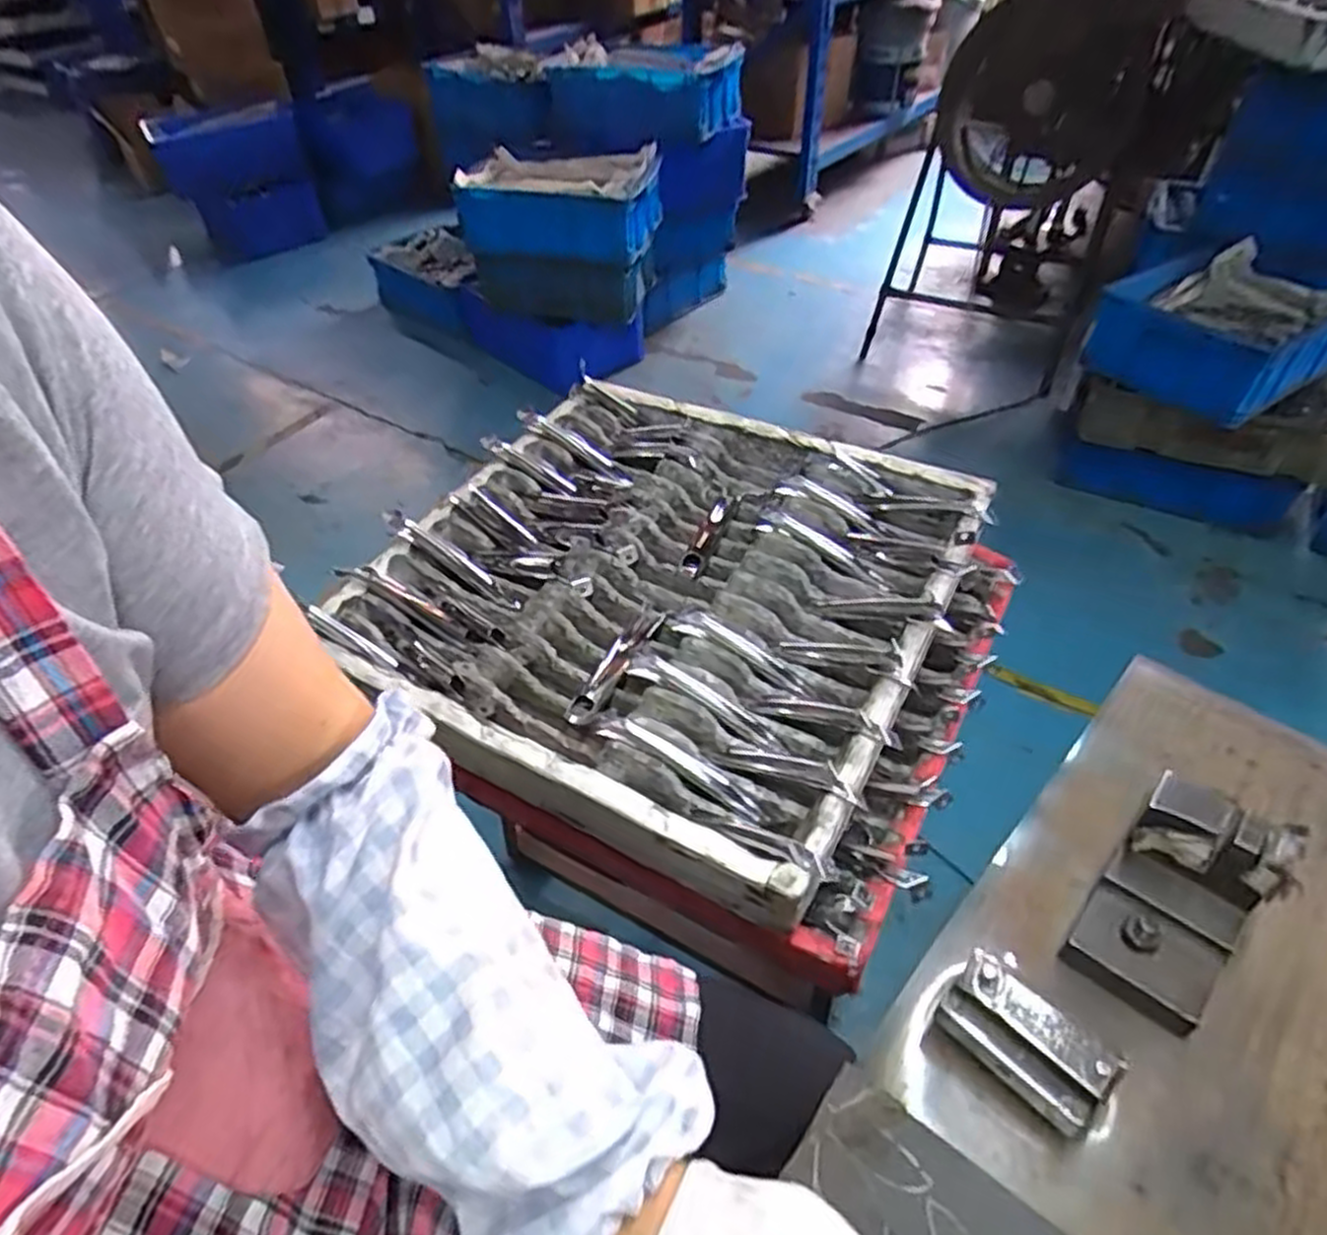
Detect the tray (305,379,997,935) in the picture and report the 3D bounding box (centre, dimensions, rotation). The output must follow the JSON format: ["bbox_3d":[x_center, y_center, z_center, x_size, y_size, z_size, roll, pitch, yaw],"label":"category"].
[{"bbox_3d":[0.005,-0.037,0.835,0.575,0.081,0.545,21,50,22],"label":"tray"}]

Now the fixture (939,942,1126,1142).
[{"bbox_3d":[0.164,0.199,0.362,0.029,0.054,0.070,-34,53,-27],"label":"fixture"}]

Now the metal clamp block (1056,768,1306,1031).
[{"bbox_3d":[0.260,0.138,0.395,0.066,0.069,0.097,32,55,30],"label":"metal clamp block"}]

